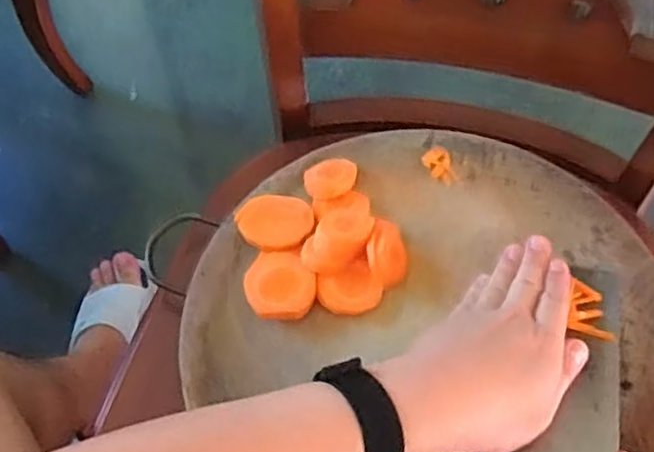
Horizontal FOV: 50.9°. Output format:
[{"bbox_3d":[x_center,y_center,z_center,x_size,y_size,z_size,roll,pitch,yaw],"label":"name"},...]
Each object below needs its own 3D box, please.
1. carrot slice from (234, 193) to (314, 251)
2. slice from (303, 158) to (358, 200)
[{"bbox_3d":[-0.038,-0.004,0.518,0.055,0.005,0.048,-14,59,-7],"label":"carrot slice"},{"bbox_3d":[0.003,-0.039,0.547,0.042,0.005,0.039,-1,58,1],"label":"slice"}]

